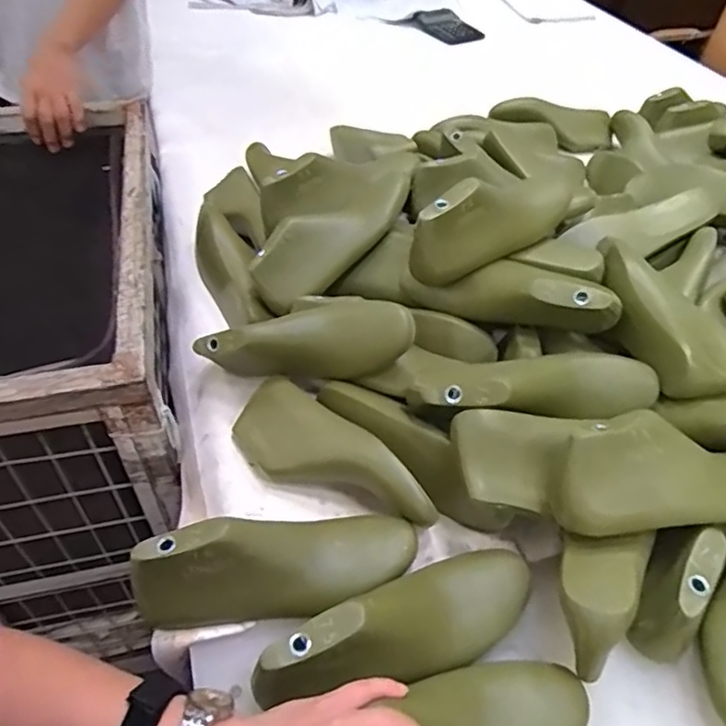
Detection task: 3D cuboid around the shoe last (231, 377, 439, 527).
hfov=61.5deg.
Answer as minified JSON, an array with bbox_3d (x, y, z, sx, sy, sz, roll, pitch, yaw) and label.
[{"bbox_3d":[-0.036,0.102,0.613,0.231,0.072,0.080,35,54,29],"label":"shoe last"}]

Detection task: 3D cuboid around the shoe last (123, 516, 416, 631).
[{"bbox_3d":[-0.071,0.170,0.524,0.240,0.071,0.076,-11,46,-12],"label":"shoe last"}]

